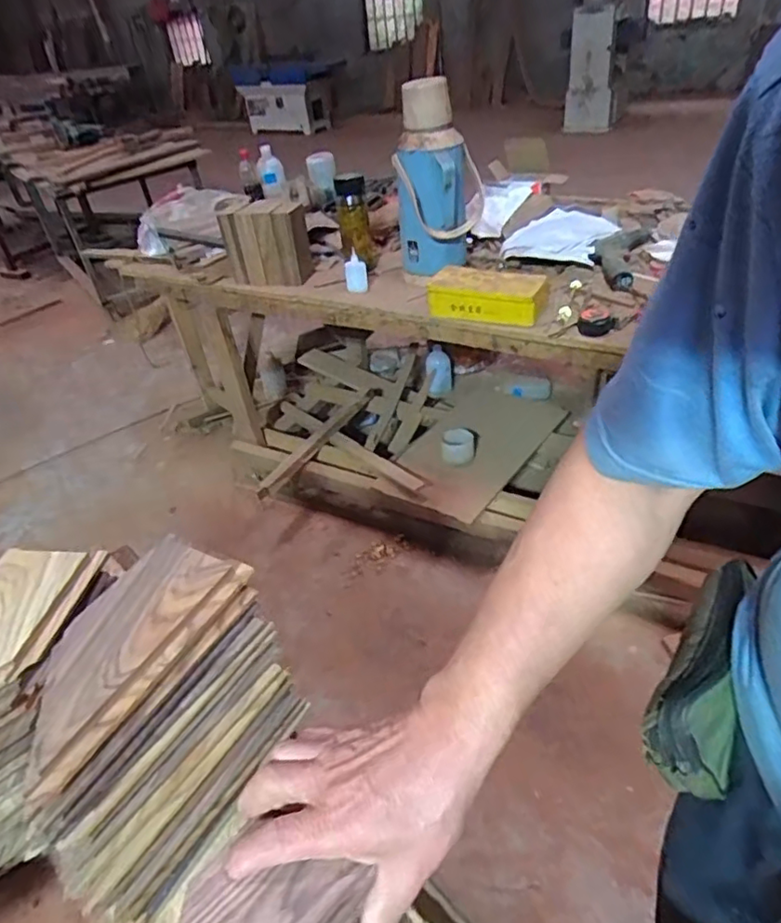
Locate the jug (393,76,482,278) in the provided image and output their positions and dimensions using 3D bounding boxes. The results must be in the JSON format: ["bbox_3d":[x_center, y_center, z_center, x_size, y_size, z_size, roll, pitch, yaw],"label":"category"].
[{"bbox_3d":[0.112,-0.629,1.388,0.195,0.394,0.162,-6,37,3],"label":"jug"}]

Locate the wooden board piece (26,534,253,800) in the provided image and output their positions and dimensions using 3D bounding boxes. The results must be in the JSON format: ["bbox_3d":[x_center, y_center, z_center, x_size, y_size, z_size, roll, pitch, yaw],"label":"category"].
[{"bbox_3d":[-0.196,0.129,0.434,0.088,0.017,0.182,14,43,26],"label":"wooden board piece"}]

